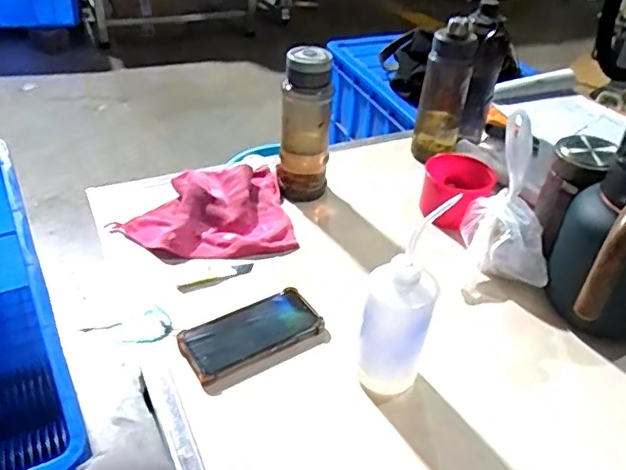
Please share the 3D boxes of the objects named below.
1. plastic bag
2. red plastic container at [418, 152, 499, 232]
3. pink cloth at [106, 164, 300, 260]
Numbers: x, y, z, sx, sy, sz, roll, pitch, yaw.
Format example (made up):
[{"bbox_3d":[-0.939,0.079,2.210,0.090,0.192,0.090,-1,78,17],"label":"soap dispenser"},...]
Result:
[{"bbox_3d":[0.266,-0.045,0.759,0.116,0.171,0.112,15,38,14],"label":"plastic bag"},{"bbox_3d":[0.220,-0.066,0.887,0.103,0.074,0.101,10,37,8],"label":"red plastic container"},{"bbox_3d":[-0.157,-0.045,0.861,0.252,0.045,0.196,0,37,-5],"label":"pink cloth"}]

